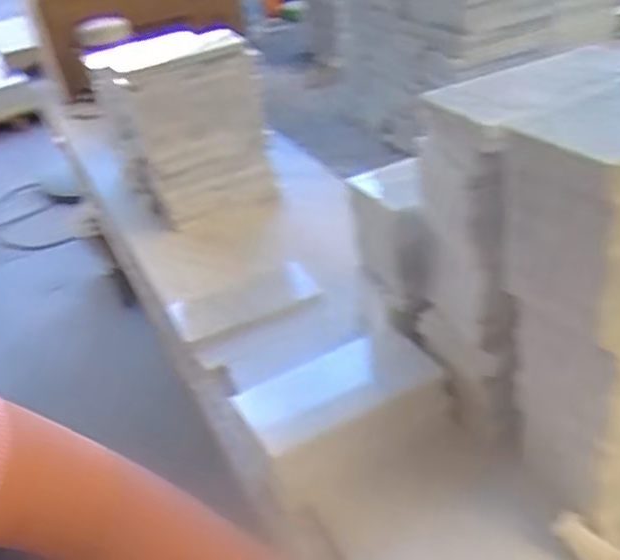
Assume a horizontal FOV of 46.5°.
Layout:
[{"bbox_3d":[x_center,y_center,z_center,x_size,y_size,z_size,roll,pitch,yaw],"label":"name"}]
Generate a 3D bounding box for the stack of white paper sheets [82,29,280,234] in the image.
[{"bbox_3d":[-0.161,-0.199,0.949,0.201,0.221,0.164,-13,35,-7],"label":"stack of white paper sheets"}]

